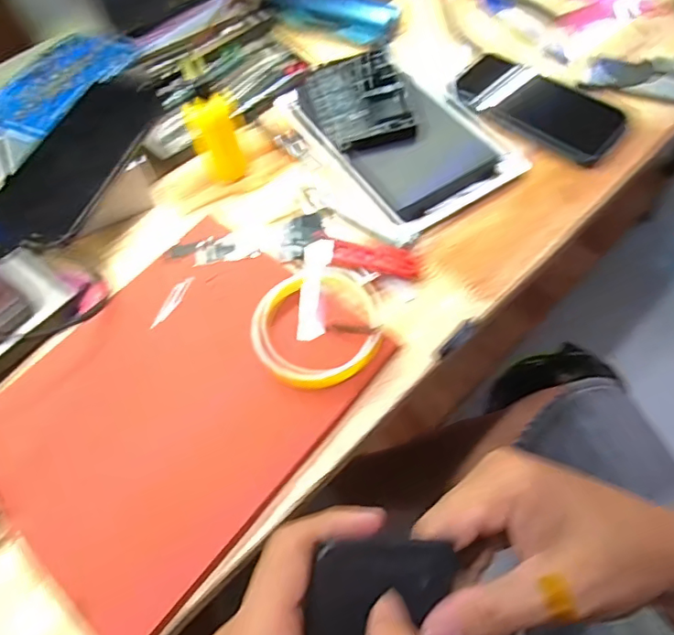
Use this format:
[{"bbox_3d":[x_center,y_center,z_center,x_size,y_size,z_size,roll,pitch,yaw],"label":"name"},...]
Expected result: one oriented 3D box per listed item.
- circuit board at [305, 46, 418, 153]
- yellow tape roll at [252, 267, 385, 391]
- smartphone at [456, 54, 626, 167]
[{"bbox_3d":[0.020,-0.185,0.459,0.077,0.031,0.098,-16,61,-4],"label":"circuit board"},{"bbox_3d":[-0.014,0.007,0.362,0.084,0.012,0.087,-2,61,3],"label":"yellow tape roll"},{"bbox_3d":[0.175,-0.187,0.463,0.146,0.008,0.075,38,70,22],"label":"smartphone"}]

